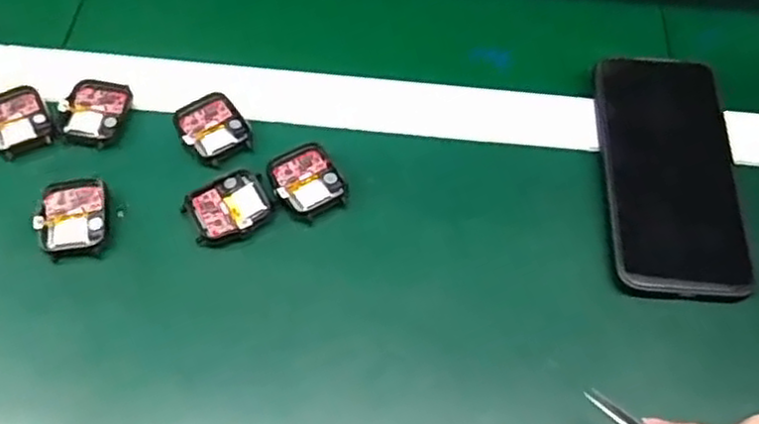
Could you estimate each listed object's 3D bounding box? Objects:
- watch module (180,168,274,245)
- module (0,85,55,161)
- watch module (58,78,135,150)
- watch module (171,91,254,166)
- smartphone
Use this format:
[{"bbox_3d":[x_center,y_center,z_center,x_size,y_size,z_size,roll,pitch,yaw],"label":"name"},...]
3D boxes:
[{"bbox_3d":[-0.086,-0.002,0.404,0.045,0.010,0.037,-25,64,-16],"label":"watch module"},{"bbox_3d":[-0.219,-0.054,0.425,0.039,0.006,0.048,-28,65,-17],"label":"module"},{"bbox_3d":[-0.174,-0.062,0.430,0.038,0.005,0.045,11,60,3],"label":"watch module"},{"bbox_3d":[-0.101,-0.052,0.428,0.037,0.004,0.047,-31,66,-19],"label":"watch module"},{"bbox_3d":[0.174,-0.024,0.418,0.077,0.013,0.155,2,65,0],"label":"smartphone"}]

